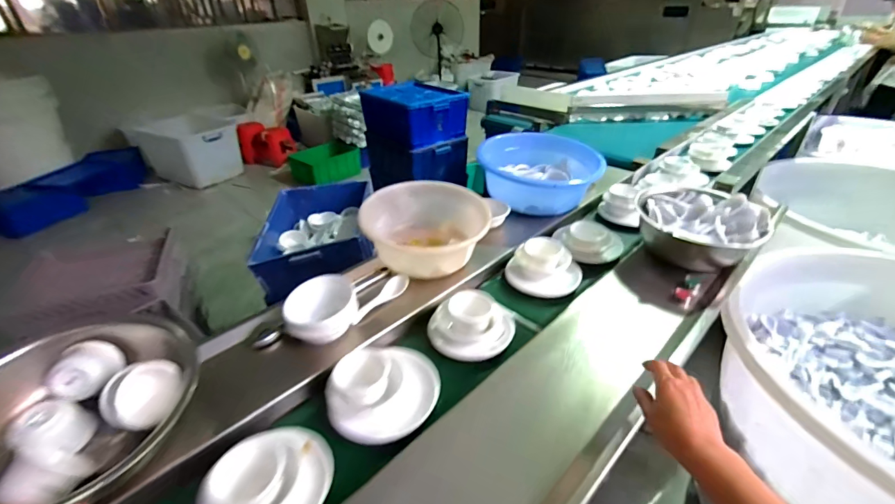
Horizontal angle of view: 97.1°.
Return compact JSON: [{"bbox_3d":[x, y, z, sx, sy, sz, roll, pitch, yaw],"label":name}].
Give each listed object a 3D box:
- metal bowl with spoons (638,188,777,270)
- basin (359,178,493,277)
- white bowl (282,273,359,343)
[{"bbox_3d":[0.526,-0.059,0.850,0.210,0.113,0.199,-1,34,1],"label":"metal bowl with spoons"},{"bbox_3d":[-0.051,-0.055,0.883,0.262,0.127,0.251,-1,34,1],"label":"basin"},{"bbox_3d":[-0.217,0.100,0.685,0.118,0.070,0.118,-1,34,1],"label":"white bowl"}]

